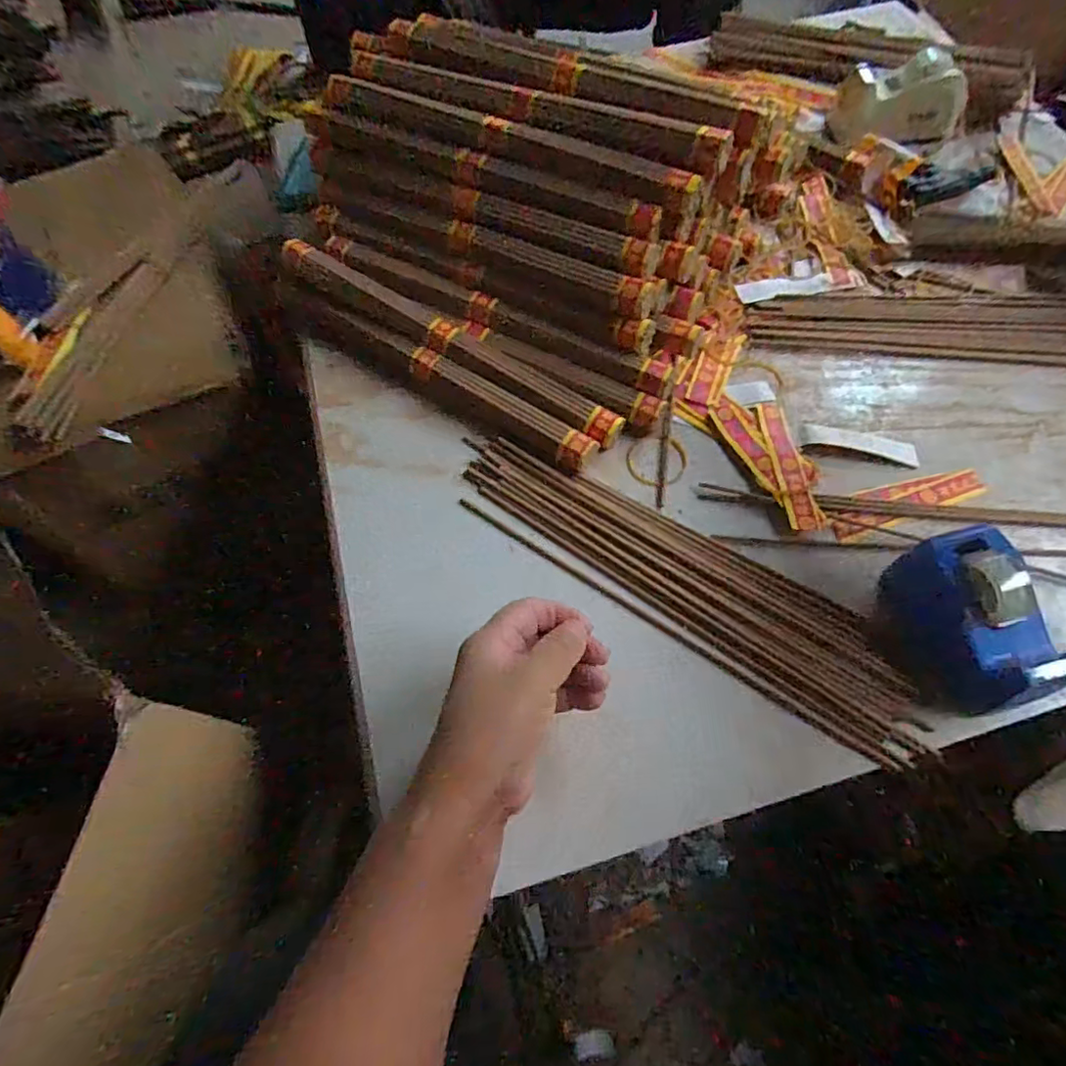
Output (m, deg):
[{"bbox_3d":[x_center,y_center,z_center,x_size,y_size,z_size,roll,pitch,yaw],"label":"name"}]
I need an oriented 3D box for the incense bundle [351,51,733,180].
[{"bbox_3d":[0.000,-0.319,0.446,0.302,0.022,0.030,24,66,15],"label":"incense bundle"}]

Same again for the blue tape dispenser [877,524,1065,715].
[{"bbox_3d":[0.254,0.054,0.352,0.068,0.052,0.101,-11,62,-3],"label":"blue tape dispenser"}]

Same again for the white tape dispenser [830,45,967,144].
[{"bbox_3d":[0.373,-0.437,0.602,0.114,0.057,0.059,-2,62,2],"label":"white tape dispenser"}]

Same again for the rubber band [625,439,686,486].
[{"bbox_3d":[0.092,-0.053,0.448,0.044,0.004,0.038,-5,62,0],"label":"rubber band"}]

